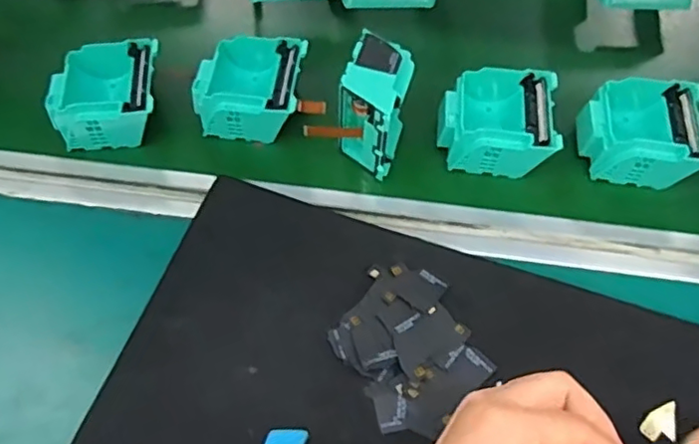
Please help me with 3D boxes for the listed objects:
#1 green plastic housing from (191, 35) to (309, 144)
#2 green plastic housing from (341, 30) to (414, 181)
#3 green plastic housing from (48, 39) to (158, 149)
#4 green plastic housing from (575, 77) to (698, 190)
[{"bbox_3d":[-0.076,-0.102,0.469,0.078,0.039,0.074,4,56,0],"label":"green plastic housing"},{"bbox_3d":[0.013,-0.082,0.432,0.051,0.070,0.066,13,56,7],"label":"green plastic housing"},{"bbox_3d":[-0.185,-0.098,0.465,0.077,0.042,0.077,-4,56,-5],"label":"green plastic housing"},{"bbox_3d":[0.216,-0.067,0.455,0.083,0.039,0.076,9,56,4],"label":"green plastic housing"}]

